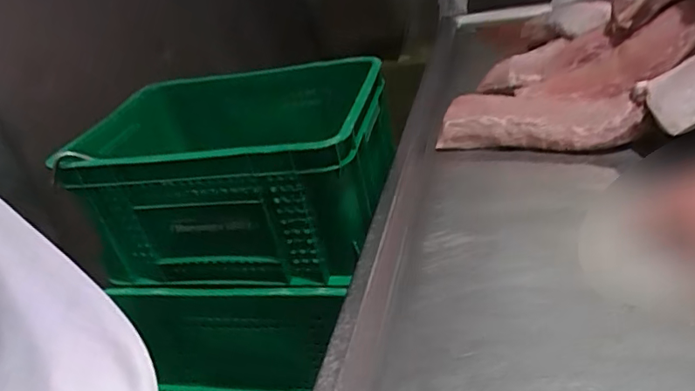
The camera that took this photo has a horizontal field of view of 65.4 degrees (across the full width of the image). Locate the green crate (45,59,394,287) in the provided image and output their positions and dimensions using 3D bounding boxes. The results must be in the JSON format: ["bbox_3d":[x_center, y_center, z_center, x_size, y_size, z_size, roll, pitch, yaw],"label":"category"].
[{"bbox_3d":[-0.190,-0.060,1.023,0.513,0.247,0.438,-4,32,14],"label":"green crate"}]

